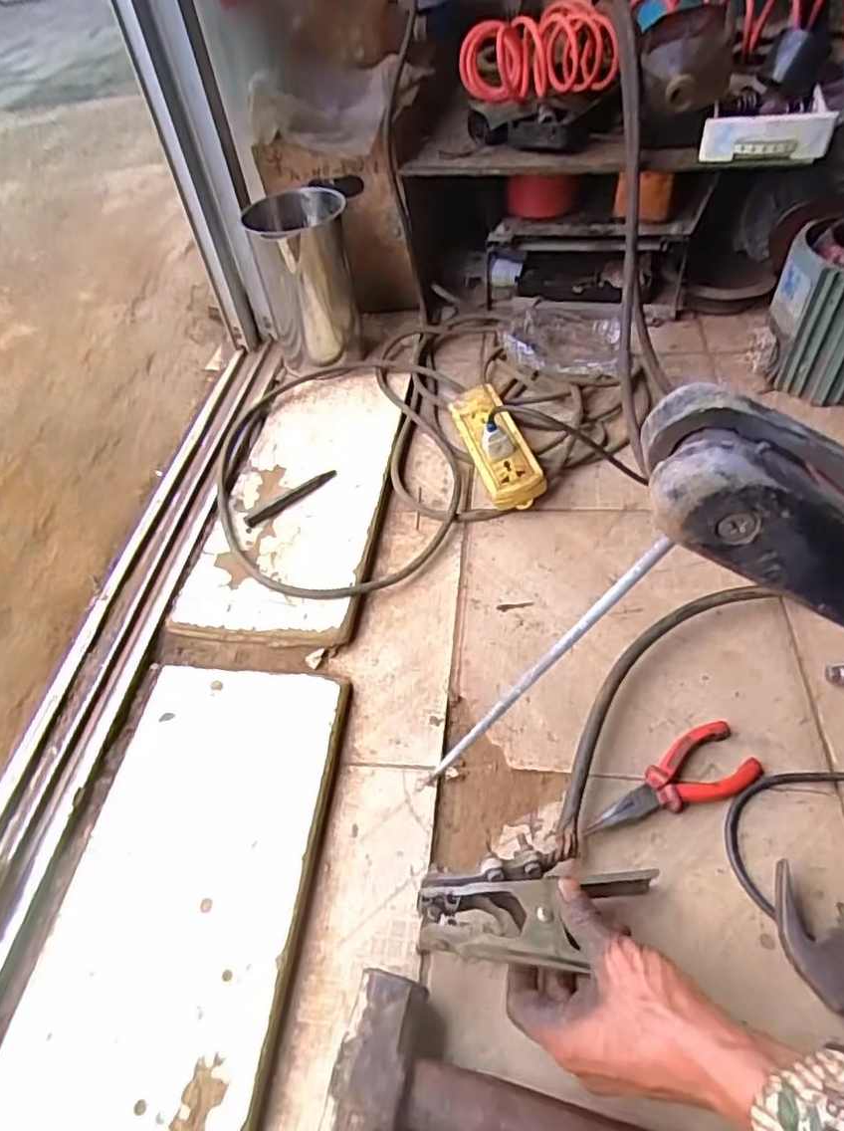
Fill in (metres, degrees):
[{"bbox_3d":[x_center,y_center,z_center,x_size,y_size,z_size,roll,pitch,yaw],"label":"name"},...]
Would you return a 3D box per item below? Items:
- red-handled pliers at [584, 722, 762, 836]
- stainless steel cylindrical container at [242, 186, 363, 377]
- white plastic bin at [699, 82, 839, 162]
[{"bbox_3d":[0.187,0.168,0.487,0.138,0.019,0.051,-25,52,-15],"label":"red-handled pliers"},{"bbox_3d":[-0.148,-0.366,0.850,0.118,0.181,0.128,-12,50,-4],"label":"stainless steel cylindrical container"},{"bbox_3d":[0.370,-0.471,0.707,0.125,0.042,0.064,2,51,10],"label":"white plastic bin"}]

